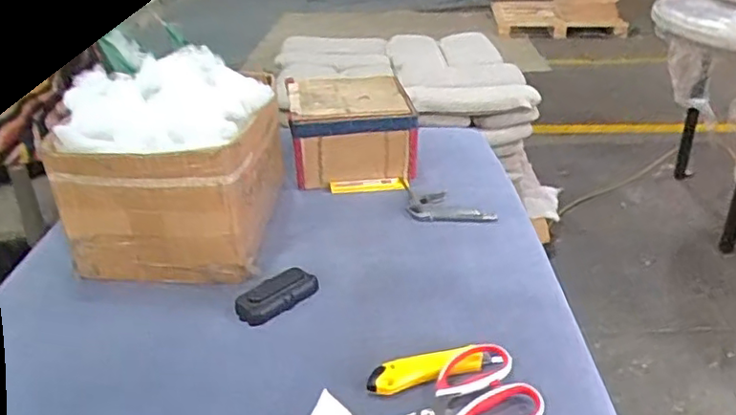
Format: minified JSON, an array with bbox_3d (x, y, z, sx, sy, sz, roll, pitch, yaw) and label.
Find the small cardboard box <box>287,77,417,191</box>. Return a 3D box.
[{"bbox_3d":[-0.030,-0.142,1.132,0.221,0.127,0.216,0,29,-2],"label":"small cardboard box"}]

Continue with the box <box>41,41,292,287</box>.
[{"bbox_3d":[-0.268,-0.064,0.884,0.255,0.227,0.269,5,29,6],"label":"box"}]

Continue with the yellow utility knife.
[{"bbox_3d":[0.072,0.173,0.682,0.151,0.020,0.031,-8,30,-18],"label":"yellow utility knife"}]

